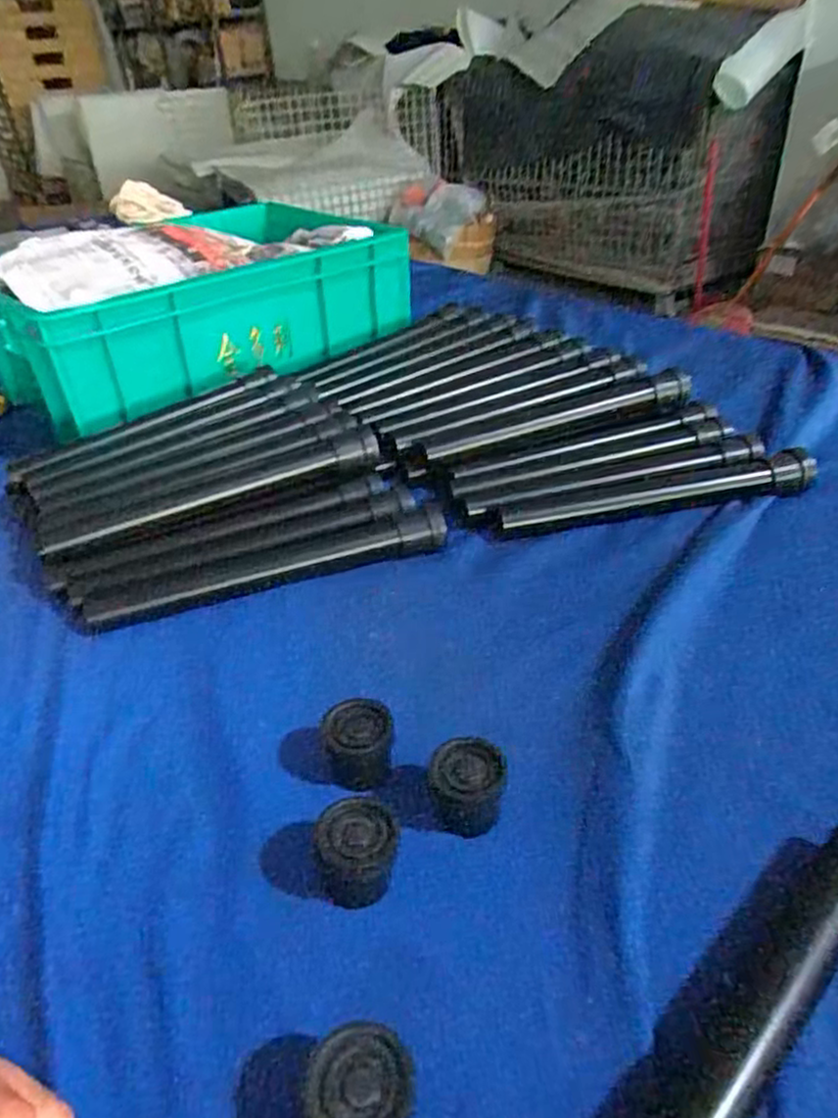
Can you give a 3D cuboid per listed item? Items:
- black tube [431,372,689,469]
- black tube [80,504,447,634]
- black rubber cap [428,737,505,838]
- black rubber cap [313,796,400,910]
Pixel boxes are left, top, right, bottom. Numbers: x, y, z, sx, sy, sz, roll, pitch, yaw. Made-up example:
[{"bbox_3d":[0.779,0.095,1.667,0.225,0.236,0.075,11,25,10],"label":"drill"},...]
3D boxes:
[{"bbox_3d":[0.121,-0.122,0.608,0.238,0.028,0.033,-14,36,-13],"label":"black tube"},{"bbox_3d":[-0.102,0.004,0.500,0.248,0.022,0.028,-15,36,-13],"label":"black tube"},{"bbox_3d":[0.023,0.108,0.340,0.034,0.028,0.034,-3,35,2],"label":"black rubber cap"},{"bbox_3d":[-0.026,0.127,0.313,0.037,0.032,0.032,-11,35,-9],"label":"black rubber cap"}]

